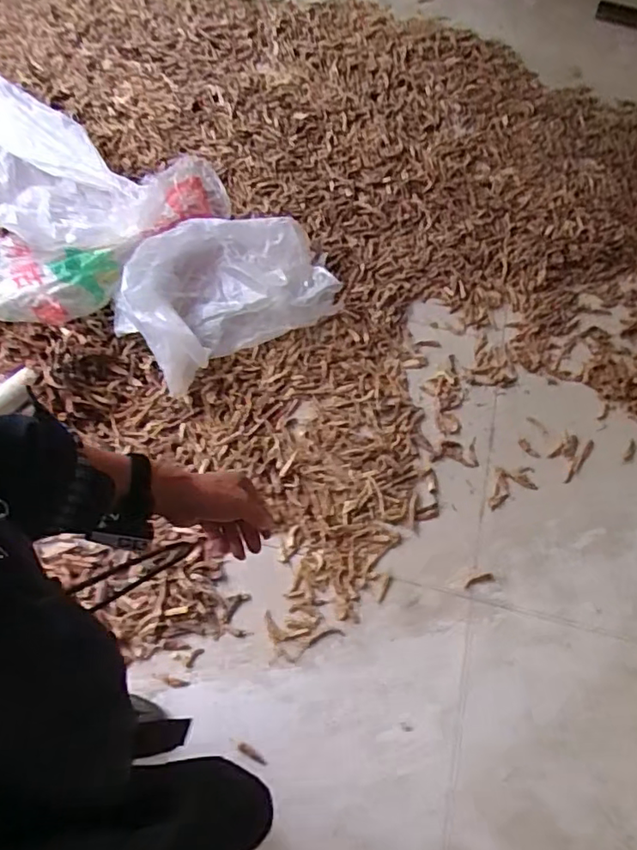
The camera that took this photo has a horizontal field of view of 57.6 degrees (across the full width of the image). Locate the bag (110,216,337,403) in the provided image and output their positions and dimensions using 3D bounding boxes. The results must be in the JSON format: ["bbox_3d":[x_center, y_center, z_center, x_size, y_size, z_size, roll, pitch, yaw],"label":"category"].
[{"bbox_3d":[-0.262,-0.377,1.579,0.544,0.172,0.377,-29,70,-17],"label":"bag"}]

